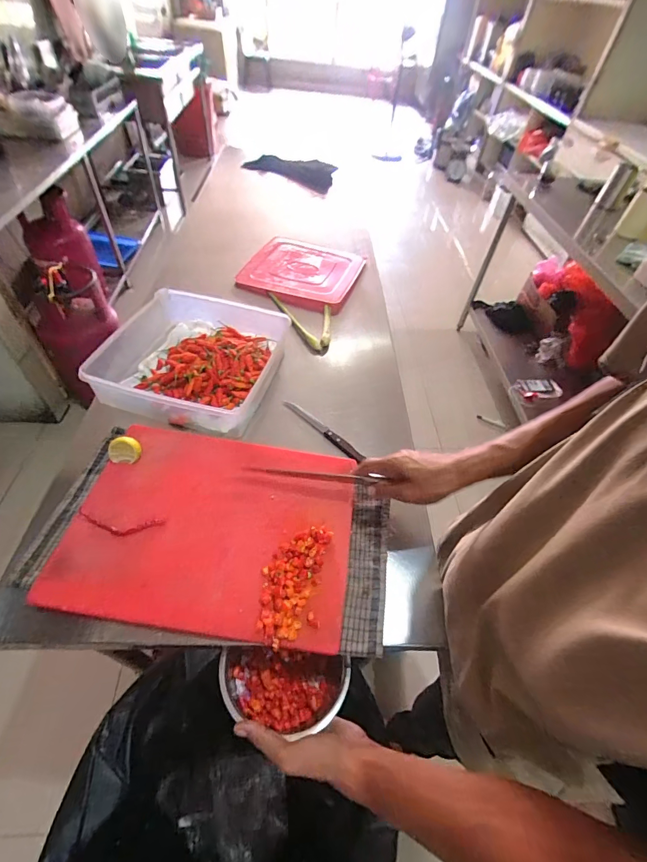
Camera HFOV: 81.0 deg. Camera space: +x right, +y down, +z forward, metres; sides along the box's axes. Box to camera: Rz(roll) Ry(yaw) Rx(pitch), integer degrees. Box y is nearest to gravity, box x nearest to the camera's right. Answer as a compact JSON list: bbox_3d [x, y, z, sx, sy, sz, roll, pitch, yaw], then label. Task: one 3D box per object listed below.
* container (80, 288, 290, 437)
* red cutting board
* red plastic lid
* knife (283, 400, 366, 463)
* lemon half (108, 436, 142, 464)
[{"bbox_3d":[-0.251,-0.140,0.746,0.298,0.088,0.296,12,50,4],"label":"container"},{"bbox_3d":[-0.154,0.128,0.554,0.380,0.030,0.288,10,50,1],"label":"red cutting board"},{"bbox_3d":[-0.054,-0.448,1.062,0.295,0.034,0.309,17,51,8],"label":"red plastic lid"},{"bbox_3d":[-0.002,-0.004,0.703,0.025,0.017,0.194,-35,62,-29],"label":"knife"},{"bbox_3d":[-0.314,0.028,0.599,0.050,0.028,0.032,6,50,-1],"label":"lemon half"}]

